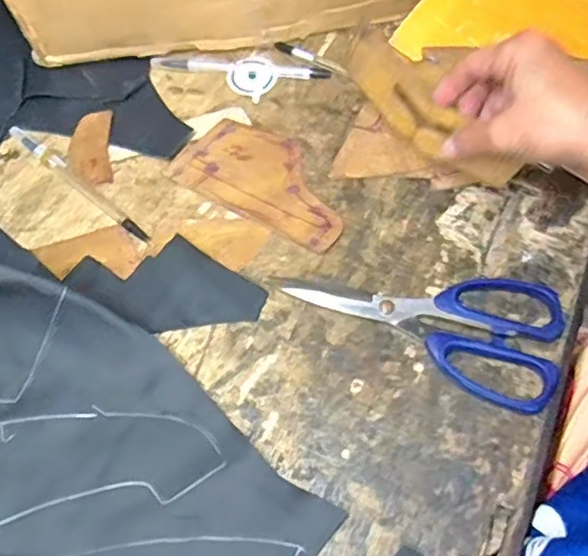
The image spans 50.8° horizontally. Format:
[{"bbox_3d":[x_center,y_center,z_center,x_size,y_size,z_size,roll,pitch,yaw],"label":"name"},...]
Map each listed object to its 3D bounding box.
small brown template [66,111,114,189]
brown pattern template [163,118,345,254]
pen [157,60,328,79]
[{"bbox_3d":[-0.158,-0.100,0.478,0.033,0.005,0.067,-7,64,-3],"label":"small brown template"},{"bbox_3d":[-0.020,-0.076,0.460,0.138,0.004,0.073,28,68,14],"label":"brown pattern template"},{"bbox_3d":[-0.044,-0.172,0.507,0.146,0.006,0.012,6,64,4],"label":"pen"}]

